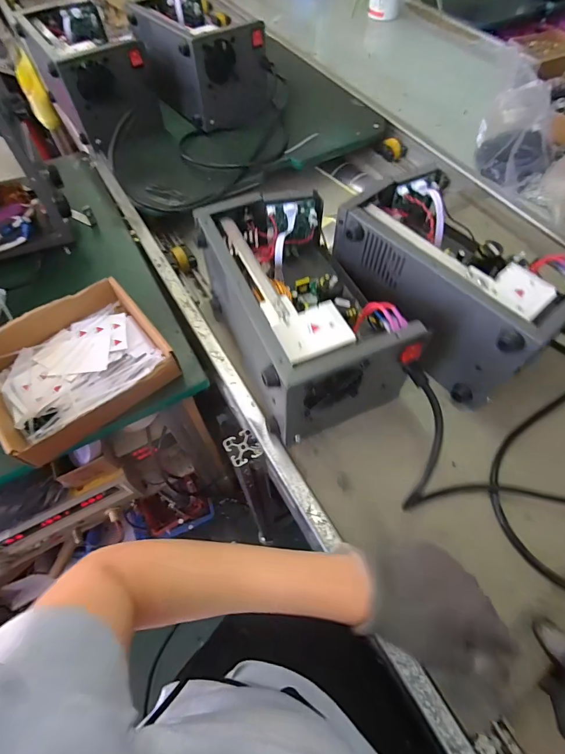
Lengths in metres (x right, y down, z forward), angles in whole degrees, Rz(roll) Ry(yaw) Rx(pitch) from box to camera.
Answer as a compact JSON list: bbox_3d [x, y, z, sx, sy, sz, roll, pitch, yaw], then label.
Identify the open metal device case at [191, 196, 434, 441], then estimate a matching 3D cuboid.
[{"bbox_3d":[0.020,-0.089,0.479,0.164,0.140,0.277,-21,62,-11],"label":"open metal device case"}]

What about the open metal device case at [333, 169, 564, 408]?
[{"bbox_3d":[0.215,-0.123,0.499,0.159,0.142,0.272,-40,67,-20],"label":"open metal device case"}]

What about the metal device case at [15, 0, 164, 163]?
[{"bbox_3d":[-0.414,-0.655,0.812,0.170,0.145,0.297,-31,64,-16],"label":"metal device case"}]

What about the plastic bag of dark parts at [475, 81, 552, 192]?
[{"bbox_3d":[0.416,-0.417,0.671,0.135,0.187,0.110,23,63,13],"label":"plastic bag of dark parts"}]

